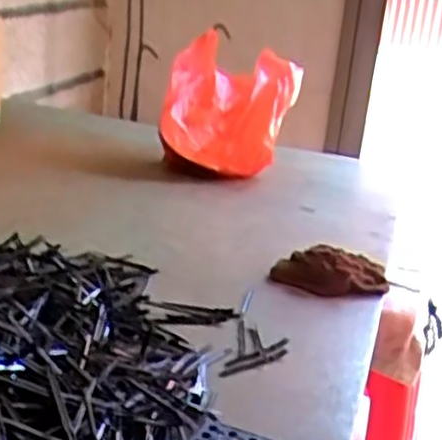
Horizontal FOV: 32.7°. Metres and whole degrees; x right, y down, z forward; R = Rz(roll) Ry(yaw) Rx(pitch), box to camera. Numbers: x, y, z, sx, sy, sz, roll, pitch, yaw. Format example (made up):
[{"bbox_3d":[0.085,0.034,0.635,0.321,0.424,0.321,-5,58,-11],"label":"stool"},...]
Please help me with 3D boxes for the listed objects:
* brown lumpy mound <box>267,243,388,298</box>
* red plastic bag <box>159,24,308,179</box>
[{"bbox_3d":[0.148,0.065,1.014,0.158,0.041,0.058,4,20,-5],"label":"brown lumpy mound"},{"bbox_3d":[0.020,-0.187,1.355,0.249,0.222,0.130,2,20,-1],"label":"red plastic bag"}]

